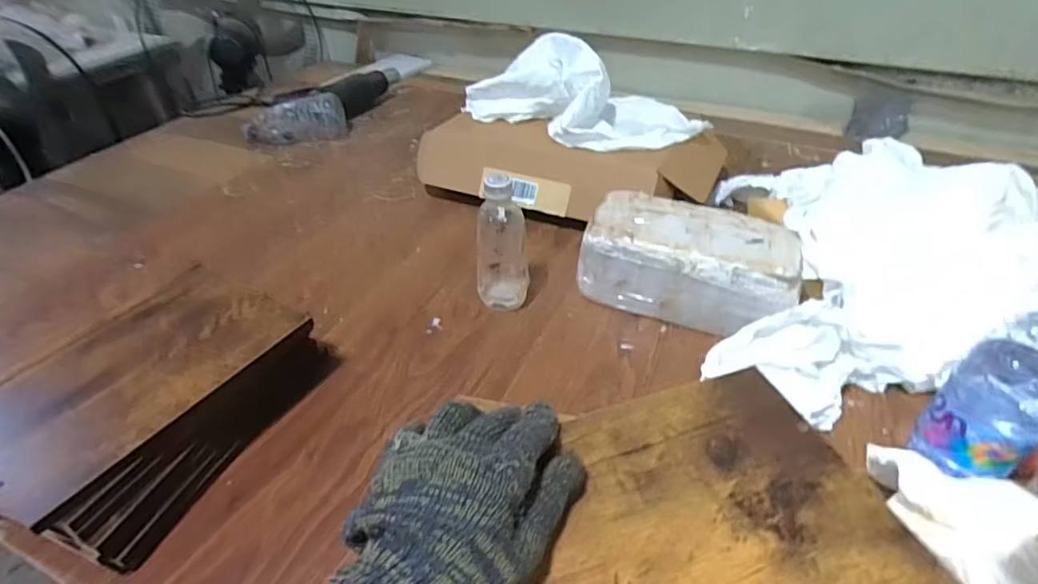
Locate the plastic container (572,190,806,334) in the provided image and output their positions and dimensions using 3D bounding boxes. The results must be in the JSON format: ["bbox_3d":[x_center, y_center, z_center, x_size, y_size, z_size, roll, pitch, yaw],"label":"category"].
[{"bbox_3d":[0.195,-0.030,0.643,0.227,0.110,0.101,15,39,20],"label":"plastic container"}]

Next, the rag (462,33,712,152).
[{"bbox_3d":[0.093,-0.294,0.836,0.336,0.136,0.180,22,42,28],"label":"rag"}]

